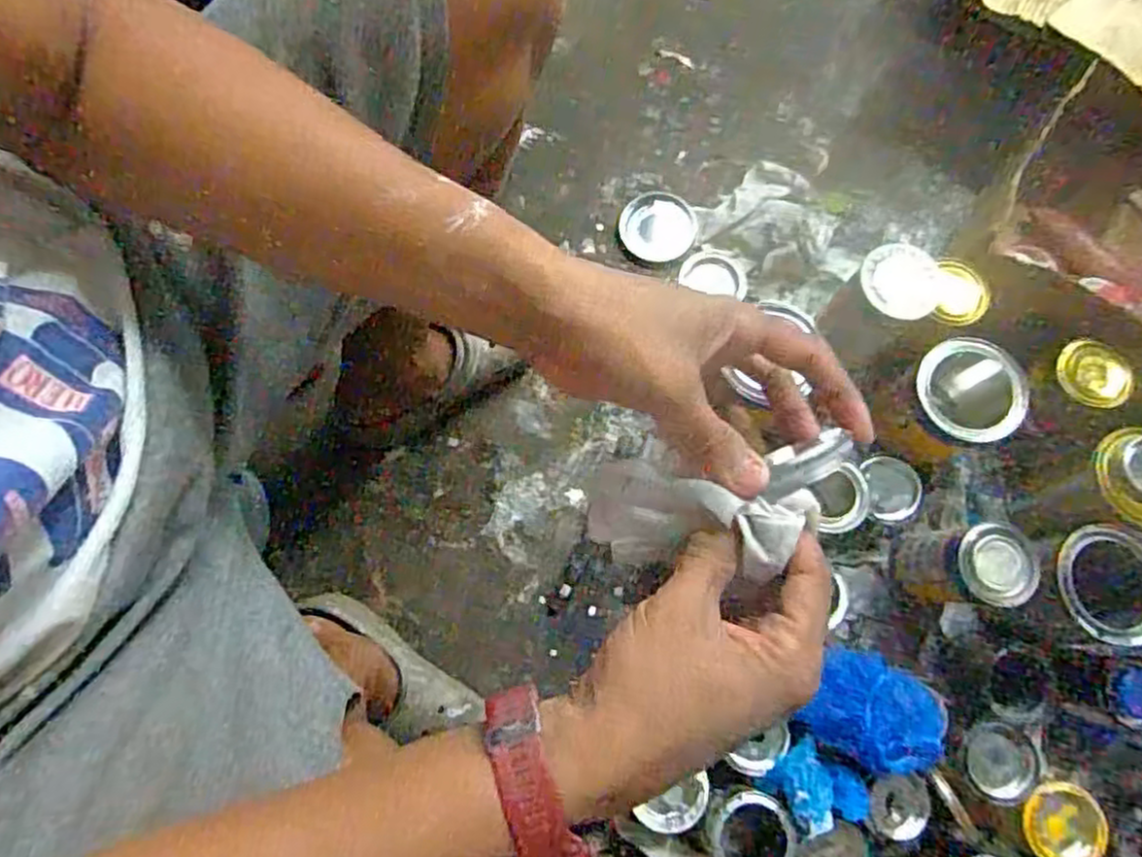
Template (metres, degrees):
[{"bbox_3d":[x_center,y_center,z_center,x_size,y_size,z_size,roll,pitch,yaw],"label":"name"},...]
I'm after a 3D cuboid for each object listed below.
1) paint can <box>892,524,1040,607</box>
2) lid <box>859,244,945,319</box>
[{"bbox_3d":[0.378,0.134,0.708,0.076,0.136,0.073,0,75,-2],"label":"paint can"},{"bbox_3d":[0.307,-0.132,0.667,0.085,0.015,0.070,18,75,-15],"label":"lid"}]

